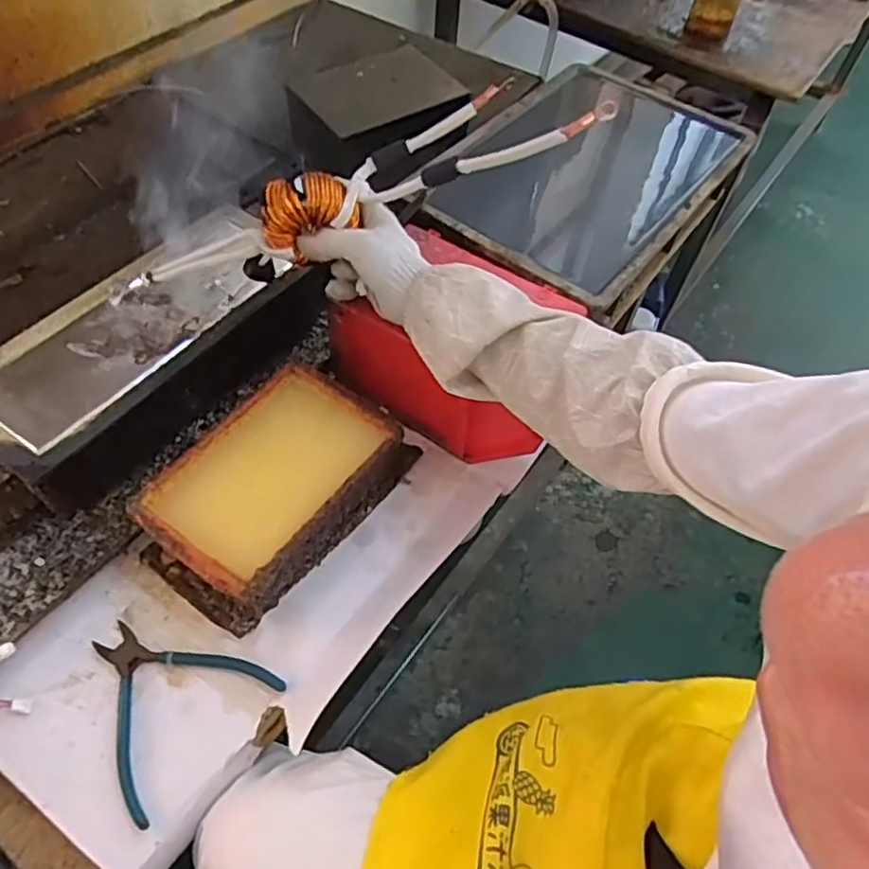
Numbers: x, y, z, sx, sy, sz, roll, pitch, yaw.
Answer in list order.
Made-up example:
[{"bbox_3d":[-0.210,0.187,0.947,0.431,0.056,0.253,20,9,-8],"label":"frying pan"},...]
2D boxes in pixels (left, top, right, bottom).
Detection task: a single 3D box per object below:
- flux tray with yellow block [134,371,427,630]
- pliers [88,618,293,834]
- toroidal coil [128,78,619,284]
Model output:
[{"bbox_3d":[-0.137,0.046,0.577,0.134,0.067,0.216,32,59,17],"label":"flux tray with yellow block"},{"bbox_3d":[-0.204,0.192,0.505,0.131,0.007,0.125,39,61,21],"label":"pliers"},{"bbox_3d":[-0.070,-0.204,0.553,0.419,0.067,0.083,-15,53,19],"label":"toroidal coil"}]

